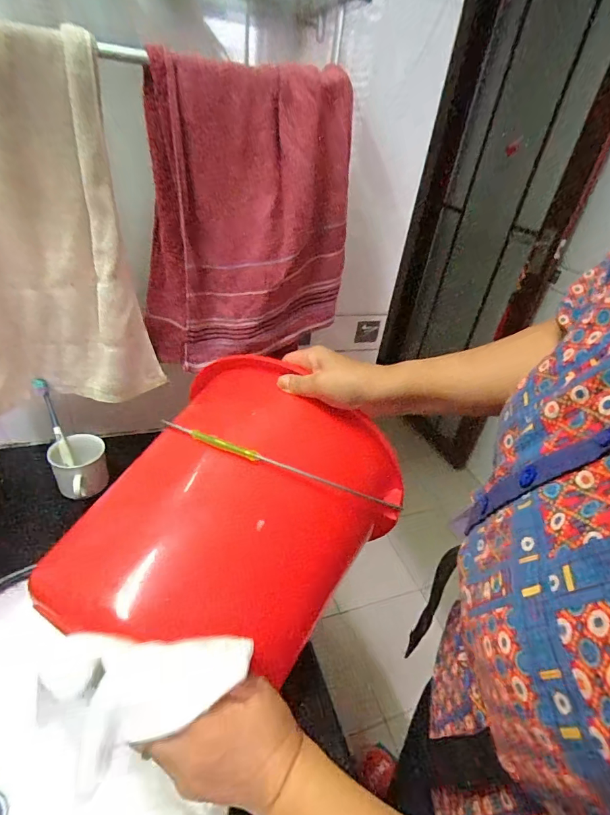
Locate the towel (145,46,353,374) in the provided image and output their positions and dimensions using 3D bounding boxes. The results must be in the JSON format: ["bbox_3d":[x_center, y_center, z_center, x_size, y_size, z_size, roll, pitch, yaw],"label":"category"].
[{"bbox_3d":[-0.073,-0.221,0.531,0.269,0.332,0.064,-1,34,-11],"label":"towel"}]

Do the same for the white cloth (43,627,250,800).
[{"bbox_3d":[-0.104,0.191,0.274,0.131,0.042,0.069,-5,35,-8],"label":"white cloth"}]

